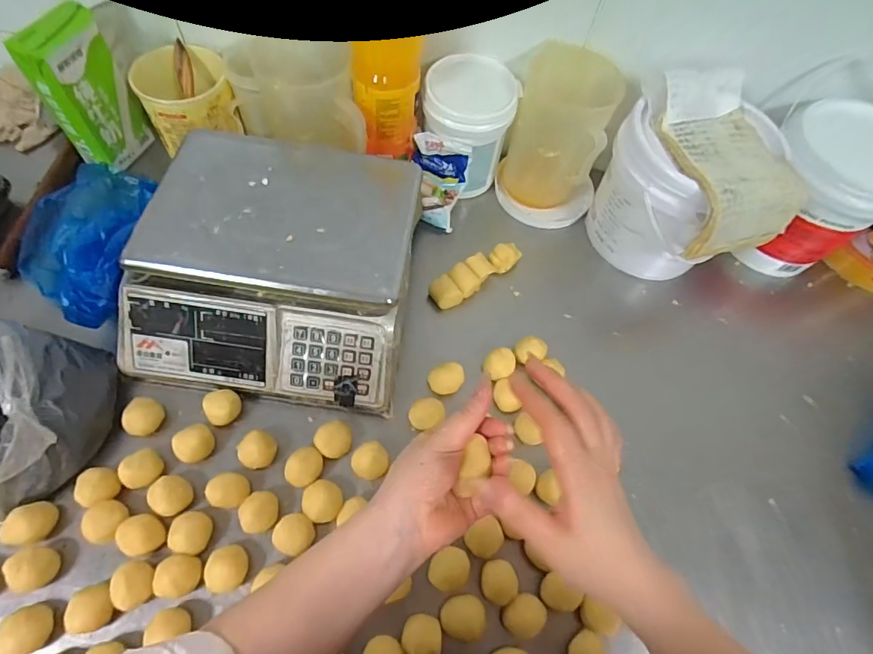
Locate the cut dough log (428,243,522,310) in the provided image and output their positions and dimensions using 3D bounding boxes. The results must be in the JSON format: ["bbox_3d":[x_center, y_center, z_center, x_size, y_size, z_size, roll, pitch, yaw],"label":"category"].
[{"bbox_3d":[0.060,-0.077,0.695,0.156,0.034,0.048,-35,72,-21],"label":"cut dough log"}]

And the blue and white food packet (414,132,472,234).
[{"bbox_3d":[0.006,-0.218,0.716,0.083,0.102,0.096,3,65,-2],"label":"blue and white food packet"}]

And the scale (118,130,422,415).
[{"bbox_3d":[-0.195,-0.085,0.606,0.325,0.101,0.325,8,65,1],"label":"scale"}]

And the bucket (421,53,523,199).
[{"bbox_3d":[0.043,-0.300,0.724,0.120,0.159,0.122,3,63,-5],"label":"bucket"}]

